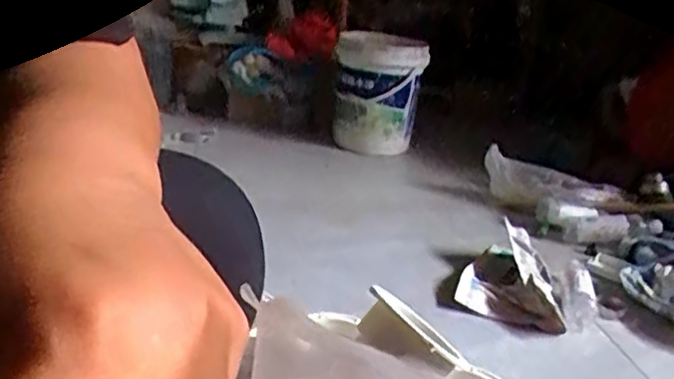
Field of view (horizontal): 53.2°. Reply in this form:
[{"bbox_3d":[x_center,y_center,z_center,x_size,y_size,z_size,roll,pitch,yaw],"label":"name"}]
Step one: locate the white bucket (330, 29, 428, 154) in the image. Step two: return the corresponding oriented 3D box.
[{"bbox_3d":[0.112,-0.286,1.946,0.212,0.318,0.218,5,20,-2],"label":"white bucket"}]

